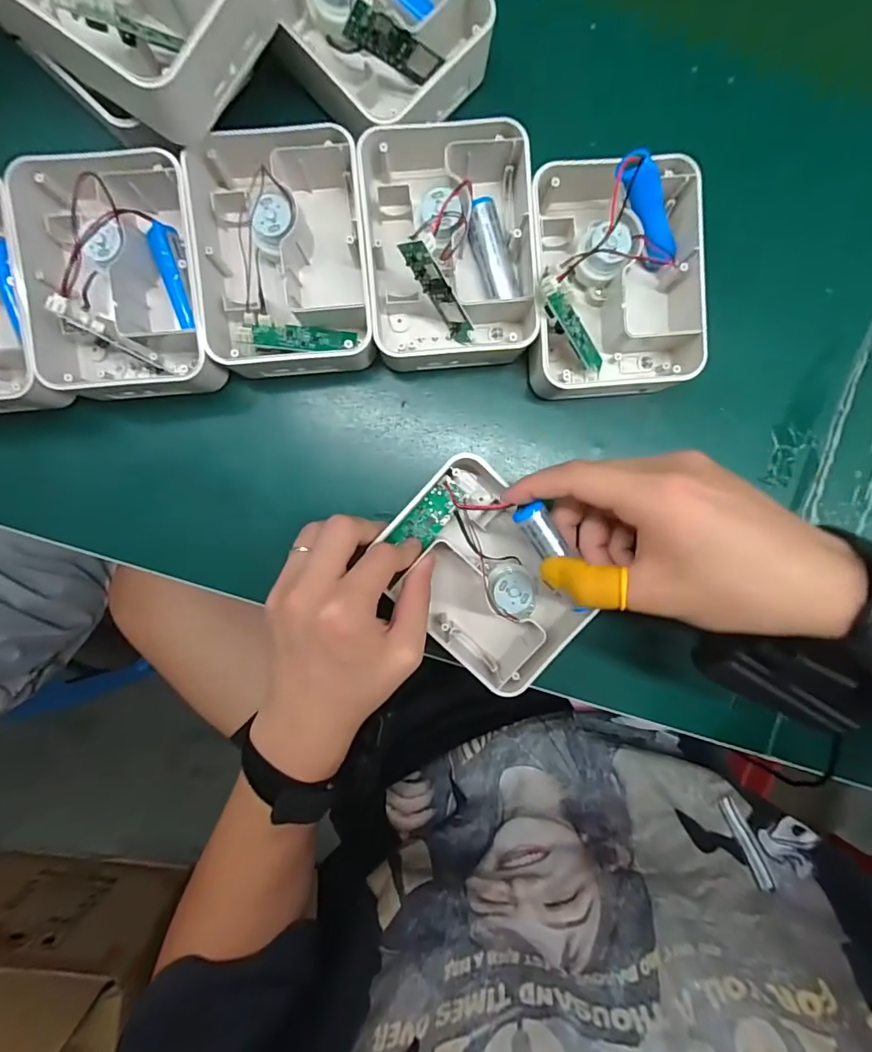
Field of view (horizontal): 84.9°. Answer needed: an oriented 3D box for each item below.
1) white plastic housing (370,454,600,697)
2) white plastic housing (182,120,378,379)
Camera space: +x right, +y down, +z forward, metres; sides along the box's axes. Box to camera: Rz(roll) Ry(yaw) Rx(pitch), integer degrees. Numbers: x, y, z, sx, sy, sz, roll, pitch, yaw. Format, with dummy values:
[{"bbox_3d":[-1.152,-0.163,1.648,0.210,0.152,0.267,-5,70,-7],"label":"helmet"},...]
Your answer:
[{"bbox_3d":[0.031,0.031,0.306,0.090,0.045,0.136,-35,94,-4],"label":"white plastic housing"},{"bbox_3d":[-0.092,-0.164,0.293,0.097,0.054,0.139,-5,91,-5],"label":"white plastic housing"}]

